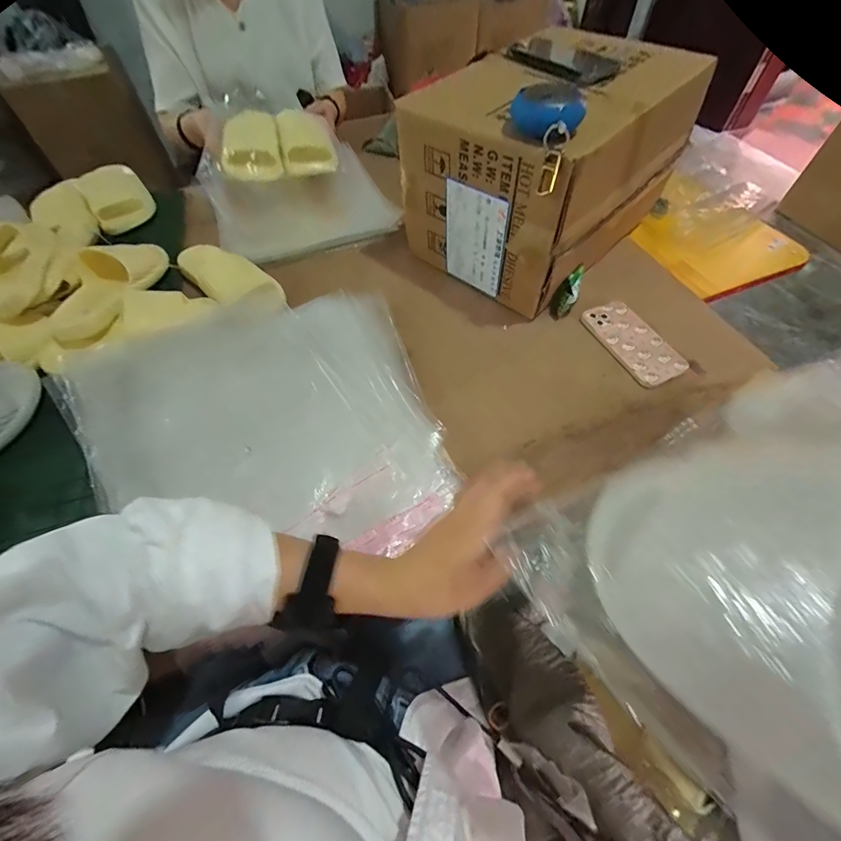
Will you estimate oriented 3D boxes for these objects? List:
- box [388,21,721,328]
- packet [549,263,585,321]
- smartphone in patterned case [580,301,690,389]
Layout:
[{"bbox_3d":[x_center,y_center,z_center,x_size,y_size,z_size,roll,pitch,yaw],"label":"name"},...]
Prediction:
[{"bbox_3d":[0.200,-0.406,0.646,0.371,0.261,0.283,-40,65,-22],"label":"box"},{"bbox_3d":[0.232,-0.202,0.622,0.034,0.086,0.034,31,21,19],"label":"packet"},{"bbox_3d":[0.325,-0.121,0.603,0.085,0.011,0.160,-22,60,-13],"label":"smartphone in patterned case"}]

